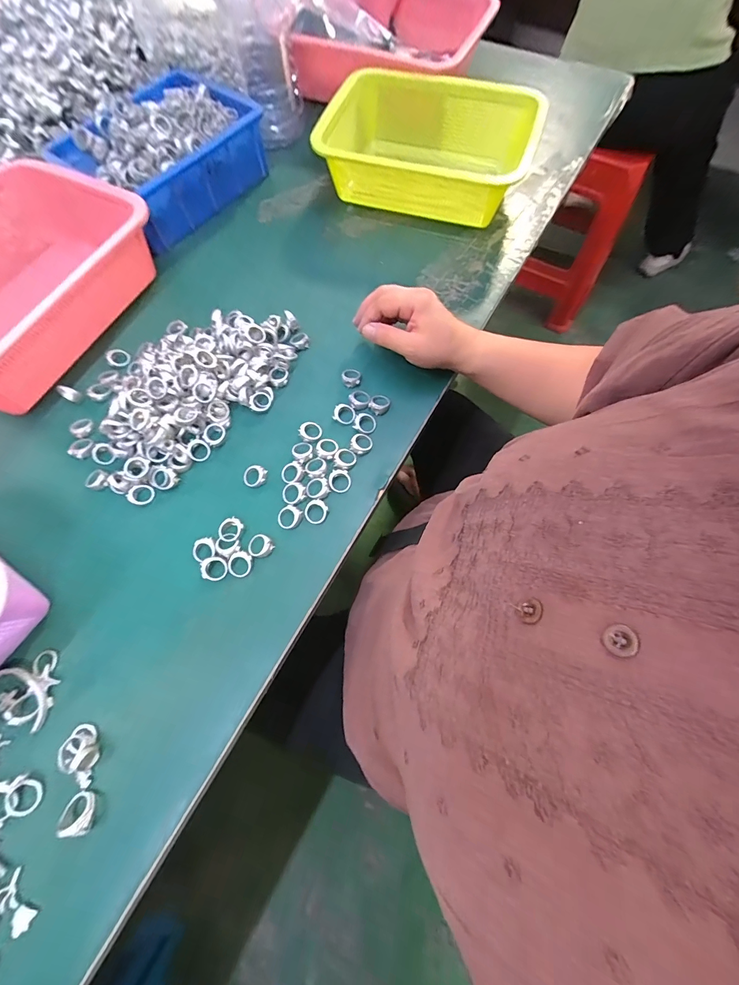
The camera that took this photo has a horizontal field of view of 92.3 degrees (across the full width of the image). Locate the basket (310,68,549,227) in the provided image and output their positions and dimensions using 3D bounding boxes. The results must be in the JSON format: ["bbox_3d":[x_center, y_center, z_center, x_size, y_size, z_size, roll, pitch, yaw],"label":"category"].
[{"bbox_3d":[0.073,-0.467,0.488,0.255,0.088,0.207,18,71,7],"label":"basket"}]

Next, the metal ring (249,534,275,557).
[{"bbox_3d":[-0.102,0.050,0.333,0.022,0.008,0.021,0,70,1],"label":"metal ring"}]

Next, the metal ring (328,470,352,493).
[{"bbox_3d":[-0.029,-0.012,0.353,0.022,0.005,0.022,0,70,1],"label":"metal ring"}]

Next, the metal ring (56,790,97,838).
[{"bbox_3d":[-0.216,0.239,0.263,0.024,0.017,0.021,34,74,13],"label":"metal ring"}]

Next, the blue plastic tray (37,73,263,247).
[{"bbox_3d":[-0.272,-0.453,0.485,0.172,0.090,0.226,37,75,13],"label":"blue plastic tray"}]

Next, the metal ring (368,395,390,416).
[{"bbox_3d":[0.011,-0.096,0.384,0.023,0.006,0.023,0,70,1],"label":"metal ring"}]

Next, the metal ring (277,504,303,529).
[{"bbox_3d":[-0.077,0.023,0.342,0.022,0.005,0.023,0,70,1],"label":"metal ring"}]

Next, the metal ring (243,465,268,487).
[{"bbox_3d":[-0.115,-0.017,0.358,0.025,0.008,0.020,-23,71,-7],"label":"metal ring"}]

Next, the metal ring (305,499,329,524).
[{"bbox_3d":[-0.051,0.018,0.343,0.021,0.005,0.022,0,70,1],"label":"metal ring"}]

